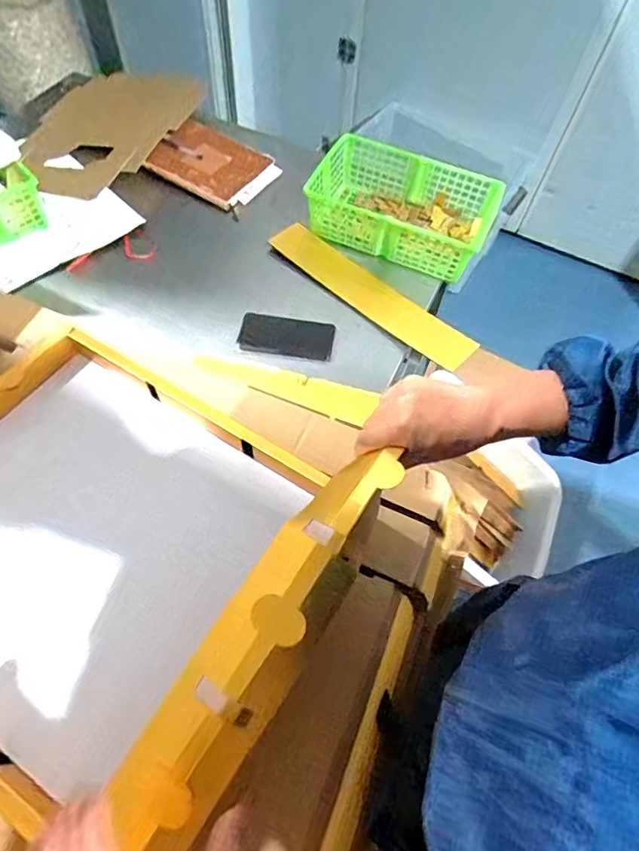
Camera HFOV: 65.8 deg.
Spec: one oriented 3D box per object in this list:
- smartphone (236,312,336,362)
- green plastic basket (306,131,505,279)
[{"bbox_3d":[-0.057,-0.156,0.847,0.160,0.012,0.077,10,59,2],"label":"smartphone"},{"bbox_3d":[0.160,-0.424,0.971,0.344,0.105,0.206,19,60,7],"label":"green plastic basket"}]

